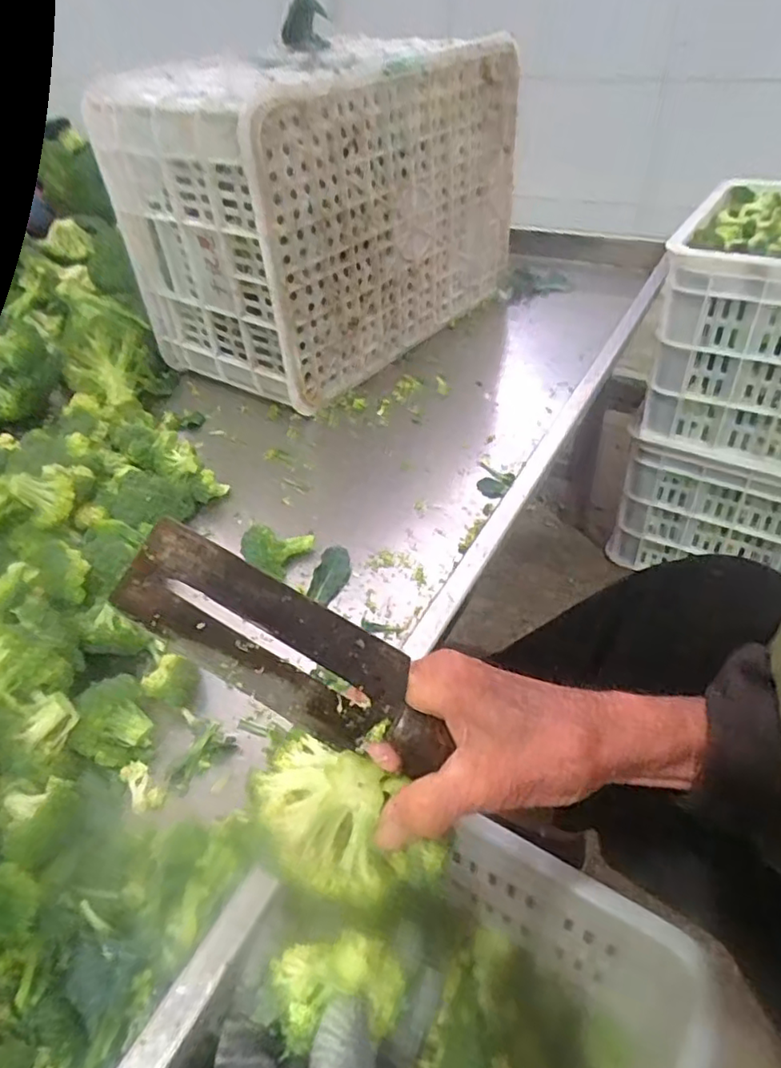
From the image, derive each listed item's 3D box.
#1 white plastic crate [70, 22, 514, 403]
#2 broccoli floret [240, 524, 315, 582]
[{"bbox_3d":[-0.055,-0.426,0.854,0.528,0.355,0.264,-36,50,-30],"label":"white plastic crate"},{"bbox_3d":[-0.110,0.013,0.595,0.053,0.037,0.062,21,48,26],"label":"broccoli floret"}]

